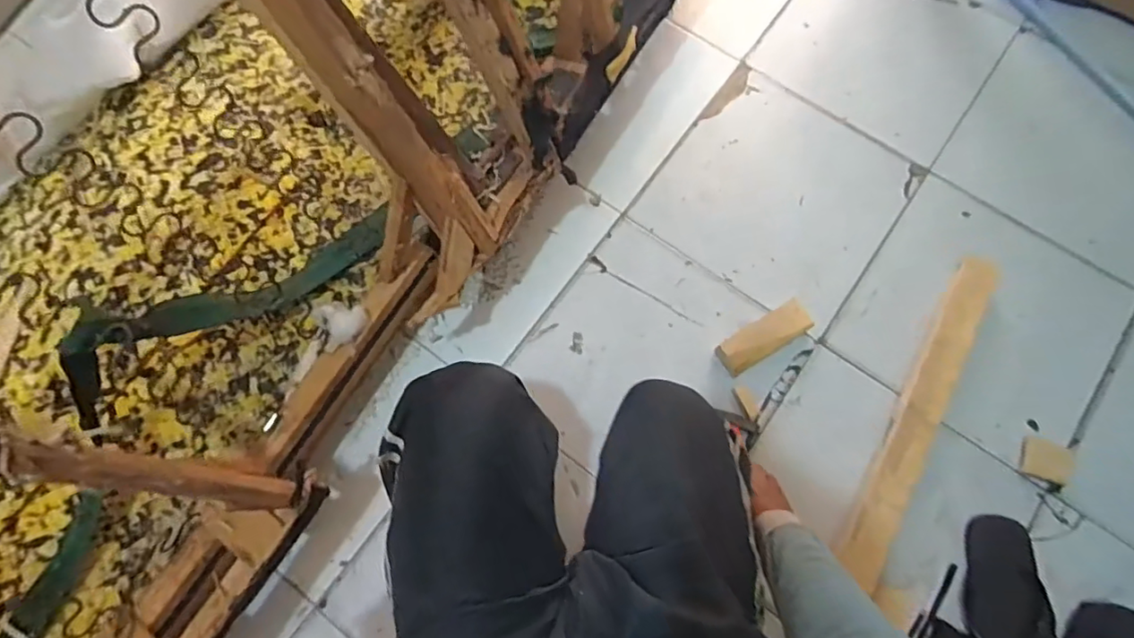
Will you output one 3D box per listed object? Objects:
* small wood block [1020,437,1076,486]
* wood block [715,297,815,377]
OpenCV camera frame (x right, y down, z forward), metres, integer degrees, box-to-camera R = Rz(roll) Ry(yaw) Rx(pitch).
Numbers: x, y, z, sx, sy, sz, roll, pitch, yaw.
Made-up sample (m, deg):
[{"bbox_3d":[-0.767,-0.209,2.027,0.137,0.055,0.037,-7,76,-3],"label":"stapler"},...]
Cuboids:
[{"bbox_3d":[0.745,0.220,0.895,0.072,0.013,0.059,21,76,5],"label":"small wood block"},{"bbox_3d":[0.329,0.023,0.950,0.173,0.049,0.064,-31,78,-8],"label":"wood block"}]

